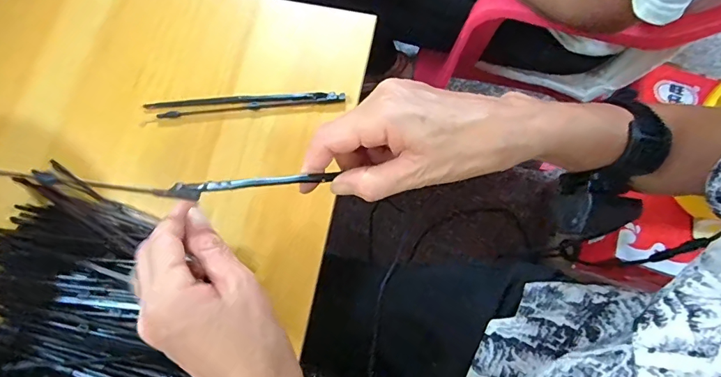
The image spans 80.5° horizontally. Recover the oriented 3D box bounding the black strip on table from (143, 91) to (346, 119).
[{"bbox_3d":[-0.110,-0.081,0.409,0.187,0.004,0.015,-4,73,-1],"label":"black strip on table"}]

